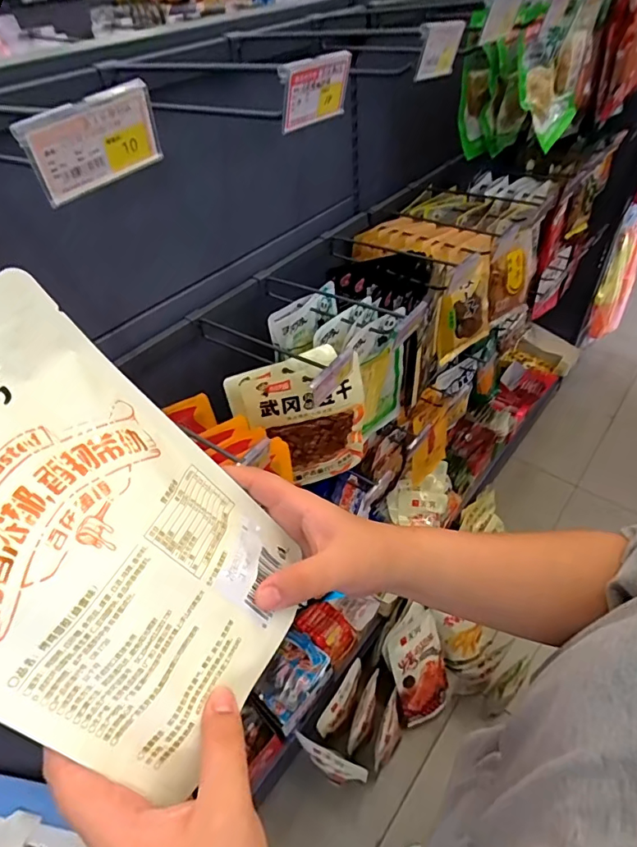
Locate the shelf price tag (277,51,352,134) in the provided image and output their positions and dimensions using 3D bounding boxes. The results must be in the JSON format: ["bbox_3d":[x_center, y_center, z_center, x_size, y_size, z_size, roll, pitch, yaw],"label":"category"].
[{"bbox_3d":[-0.002,-0.269,0.384,0.011,0.049,0.074,38,58,18],"label":"shelf price tag"}]

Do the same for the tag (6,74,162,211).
[{"bbox_3d":[-0.130,-0.164,0.278,0.005,0.047,0.079,40,67,20],"label":"tag"}]

